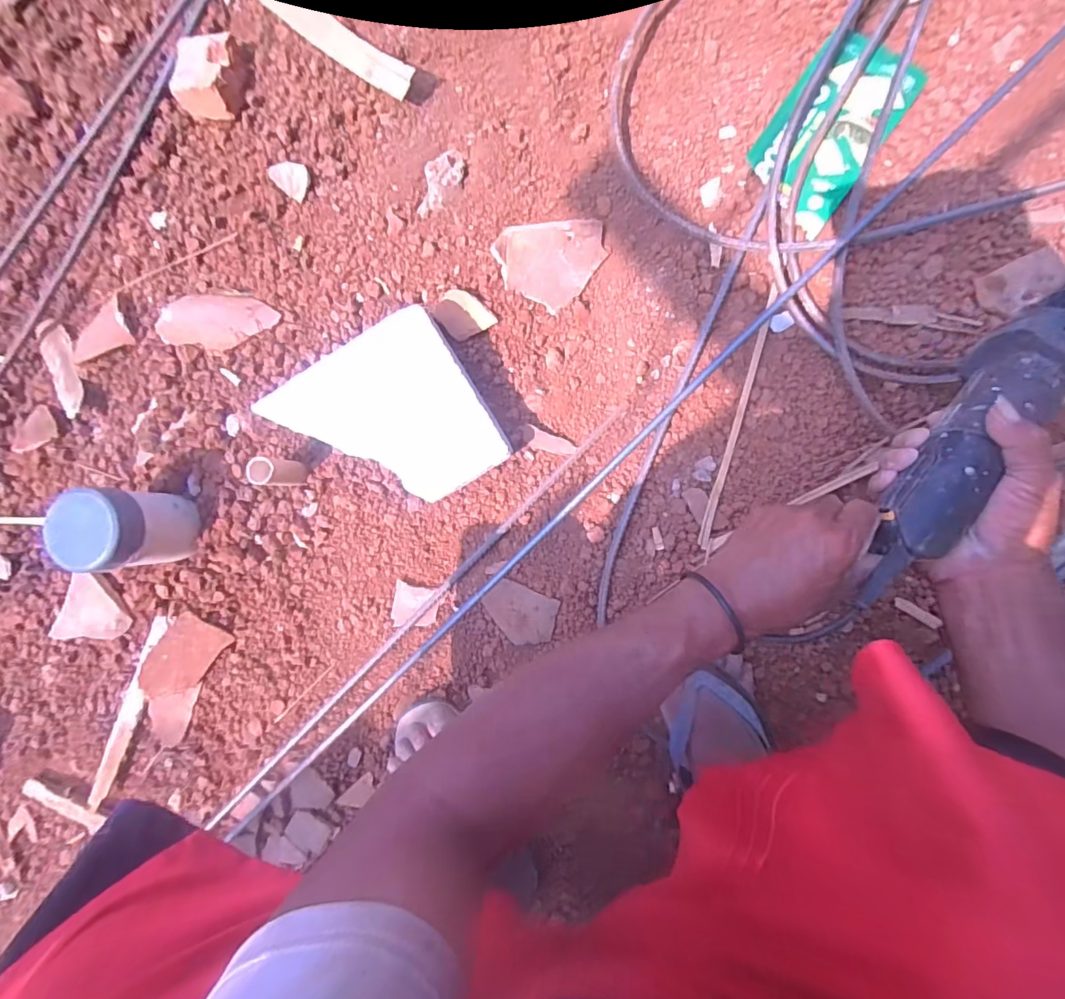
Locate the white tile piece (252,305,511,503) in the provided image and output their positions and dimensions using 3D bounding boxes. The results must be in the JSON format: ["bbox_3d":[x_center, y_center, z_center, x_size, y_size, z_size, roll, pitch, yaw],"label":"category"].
[{"bbox_3d":[-0.158,-0.082,0.544,0.198,0.012,0.191,-31,97,4],"label":"white tile piece"}]

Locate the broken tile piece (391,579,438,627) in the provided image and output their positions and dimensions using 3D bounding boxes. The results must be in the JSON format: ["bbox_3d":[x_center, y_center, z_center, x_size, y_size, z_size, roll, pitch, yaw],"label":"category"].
[{"bbox_3d":[-0.149,0.135,0.619,0.056,0.004,0.053,8,93,3],"label":"broken tile piece"}]

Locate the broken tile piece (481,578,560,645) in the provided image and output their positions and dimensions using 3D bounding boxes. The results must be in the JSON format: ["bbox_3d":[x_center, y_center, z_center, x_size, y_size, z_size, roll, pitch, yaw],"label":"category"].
[{"bbox_3d":[-0.016,0.142,0.604,0.089,0.010,0.068,21,93,2],"label":"broken tile piece"}]

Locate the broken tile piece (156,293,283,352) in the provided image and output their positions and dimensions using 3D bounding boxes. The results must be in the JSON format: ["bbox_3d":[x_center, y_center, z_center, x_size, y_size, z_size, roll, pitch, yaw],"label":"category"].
[{"bbox_3d":[-0.404,-0.228,0.624,0.156,0.014,0.071,10,93,2],"label":"broken tile piece"}]

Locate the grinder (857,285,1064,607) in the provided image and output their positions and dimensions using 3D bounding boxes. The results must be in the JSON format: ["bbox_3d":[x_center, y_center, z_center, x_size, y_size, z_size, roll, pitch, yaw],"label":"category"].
[{"bbox_3d":[0.329,-0.050,0.350,0.059,0.063,0.301,40,87,1],"label":"grinder"}]

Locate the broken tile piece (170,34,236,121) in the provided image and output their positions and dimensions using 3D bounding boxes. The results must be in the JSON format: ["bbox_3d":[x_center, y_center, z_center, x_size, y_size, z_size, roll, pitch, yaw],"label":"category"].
[{"bbox_3d":[-0.404,-0.523,0.603,0.075,0.037,0.087,7,93,4],"label":"broken tile piece"}]

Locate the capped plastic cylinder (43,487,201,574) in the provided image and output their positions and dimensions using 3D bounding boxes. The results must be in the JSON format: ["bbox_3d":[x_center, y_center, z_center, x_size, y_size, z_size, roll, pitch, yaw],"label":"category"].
[{"bbox_3d":[-0.474,0.034,0.575,0.099,0.120,0.092,0,93,4],"label":"capped plastic cylinder"}]

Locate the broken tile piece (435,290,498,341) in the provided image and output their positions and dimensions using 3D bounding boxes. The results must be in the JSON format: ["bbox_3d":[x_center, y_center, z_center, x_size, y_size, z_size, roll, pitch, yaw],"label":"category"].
[{"bbox_3d":[-0.084,-0.222,0.594,0.062,0.014,0.050,43,94,0],"label":"broken tile piece"}]

